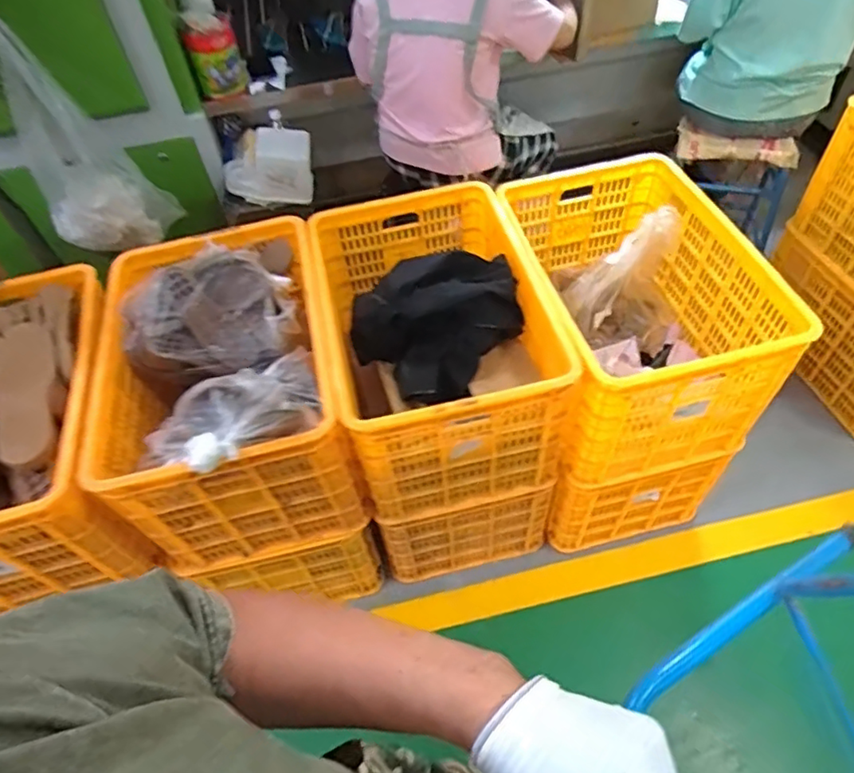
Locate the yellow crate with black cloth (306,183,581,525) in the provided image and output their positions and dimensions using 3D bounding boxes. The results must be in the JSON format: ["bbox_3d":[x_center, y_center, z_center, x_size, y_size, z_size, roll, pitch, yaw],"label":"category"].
[{"bbox_3d":[0.020,-0.099,1.305,0.438,0.371,0.629,-12,52,-4],"label":"yellow crate with black cloth"}]

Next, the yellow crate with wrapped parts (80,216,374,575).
[{"bbox_3d":[-0.420,-0.010,1.265,0.450,0.404,0.622,-14,52,-5],"label":"yellow crate with wrapped parts"}]

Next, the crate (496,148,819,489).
[{"bbox_3d":[0.444,-0.180,1.318,0.410,0.346,0.622,-13,52,-5],"label":"crate"}]

